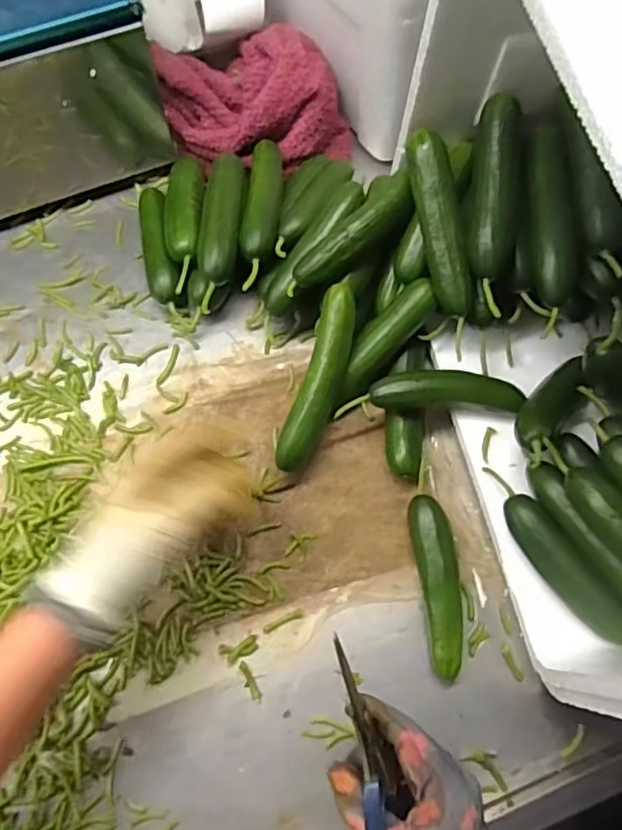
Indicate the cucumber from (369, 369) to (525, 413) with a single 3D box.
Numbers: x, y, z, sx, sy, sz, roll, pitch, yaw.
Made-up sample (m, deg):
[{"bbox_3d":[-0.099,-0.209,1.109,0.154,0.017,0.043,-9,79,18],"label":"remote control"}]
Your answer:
[{"bbox_3d":[0.108,-0.021,0.465,0.118,0.029,0.033,2,70,-1],"label":"cucumber"}]

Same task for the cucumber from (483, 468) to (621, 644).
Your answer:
[{"bbox_3d":[0.174,0.101,0.418,0.029,0.028,0.142,-32,74,-12],"label":"cucumber"}]

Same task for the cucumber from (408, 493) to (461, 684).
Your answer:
[{"bbox_3d":[0.095,0.126,0.438,0.028,0.030,0.127,-6,70,-4],"label":"cucumber"}]

